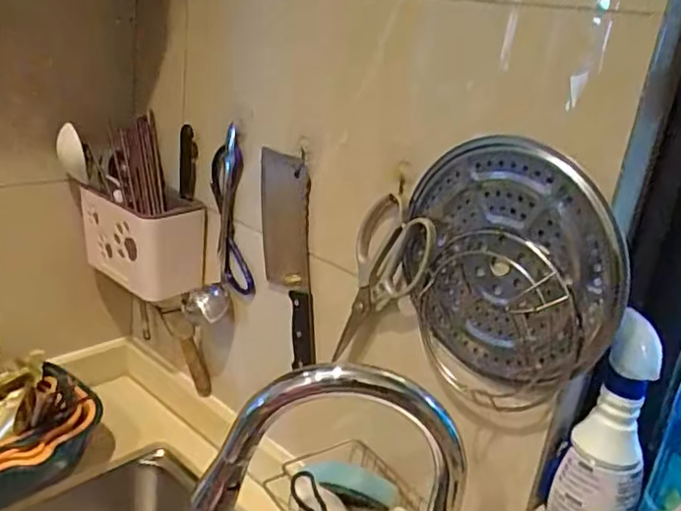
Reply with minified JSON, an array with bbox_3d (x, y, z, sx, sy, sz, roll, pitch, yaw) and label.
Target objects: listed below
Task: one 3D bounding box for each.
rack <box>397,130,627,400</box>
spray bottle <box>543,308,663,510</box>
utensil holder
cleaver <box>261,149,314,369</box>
[{"bbox_3d":[0.151,0.008,0.589,0.031,0.216,0.212,-11,27,-41],"label":"rack"},{"bbox_3d":[0.241,0.162,0.566,0.070,0.208,0.049,12,21,13],"label":"spray bottle"},{"bbox_3d":[-0.278,-0.023,0.916,0.207,0.131,0.098,21,24,33],"label":"utensil holder"},{"bbox_3d":[-0.069,0.003,0.799,0.020,0.262,0.100,-11,14,-42],"label":"cleaver"}]

